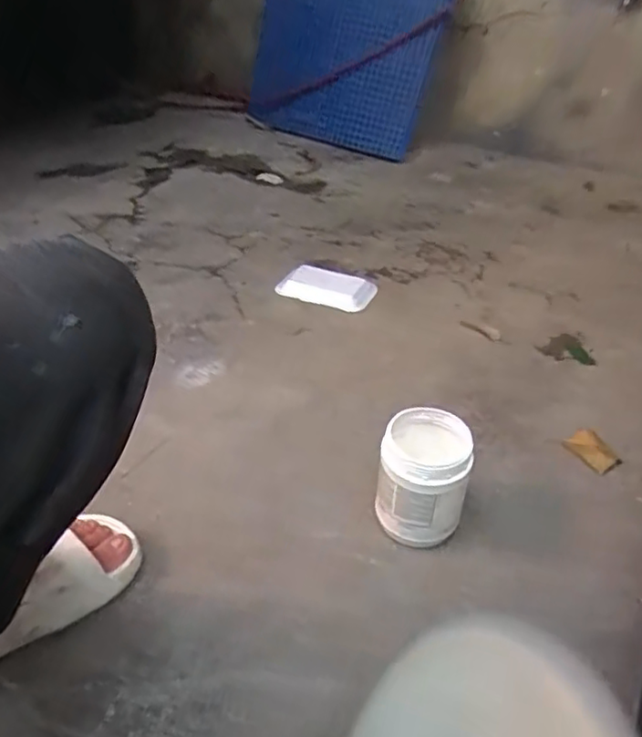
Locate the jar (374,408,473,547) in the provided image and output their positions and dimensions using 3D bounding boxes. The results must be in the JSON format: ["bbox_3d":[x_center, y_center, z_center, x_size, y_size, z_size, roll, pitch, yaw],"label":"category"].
[{"bbox_3d":[0.119,0.129,0.715,0.093,0.141,0.093,4,37,-3],"label":"jar"}]

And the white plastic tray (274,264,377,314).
[{"bbox_3d":[0.009,-0.148,1.143,0.170,0.040,0.075,18,39,15],"label":"white plastic tray"}]

